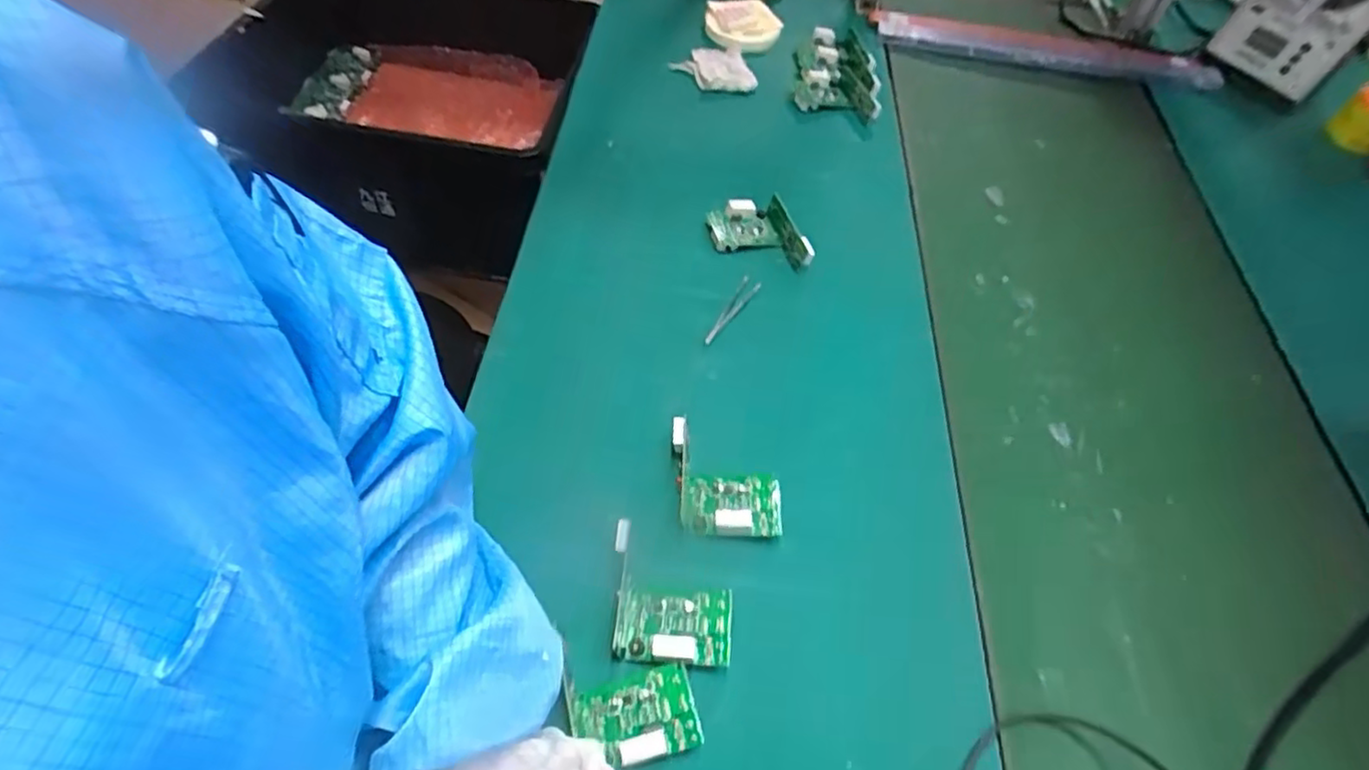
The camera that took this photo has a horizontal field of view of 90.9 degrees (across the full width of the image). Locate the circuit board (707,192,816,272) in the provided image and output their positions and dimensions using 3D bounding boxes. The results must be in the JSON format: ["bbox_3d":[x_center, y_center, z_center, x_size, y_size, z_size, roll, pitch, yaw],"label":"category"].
[{"bbox_3d":[0.082,-0.167,0.762,0.089,0.032,0.105,-14,57,-15],"label":"circuit board"}]

